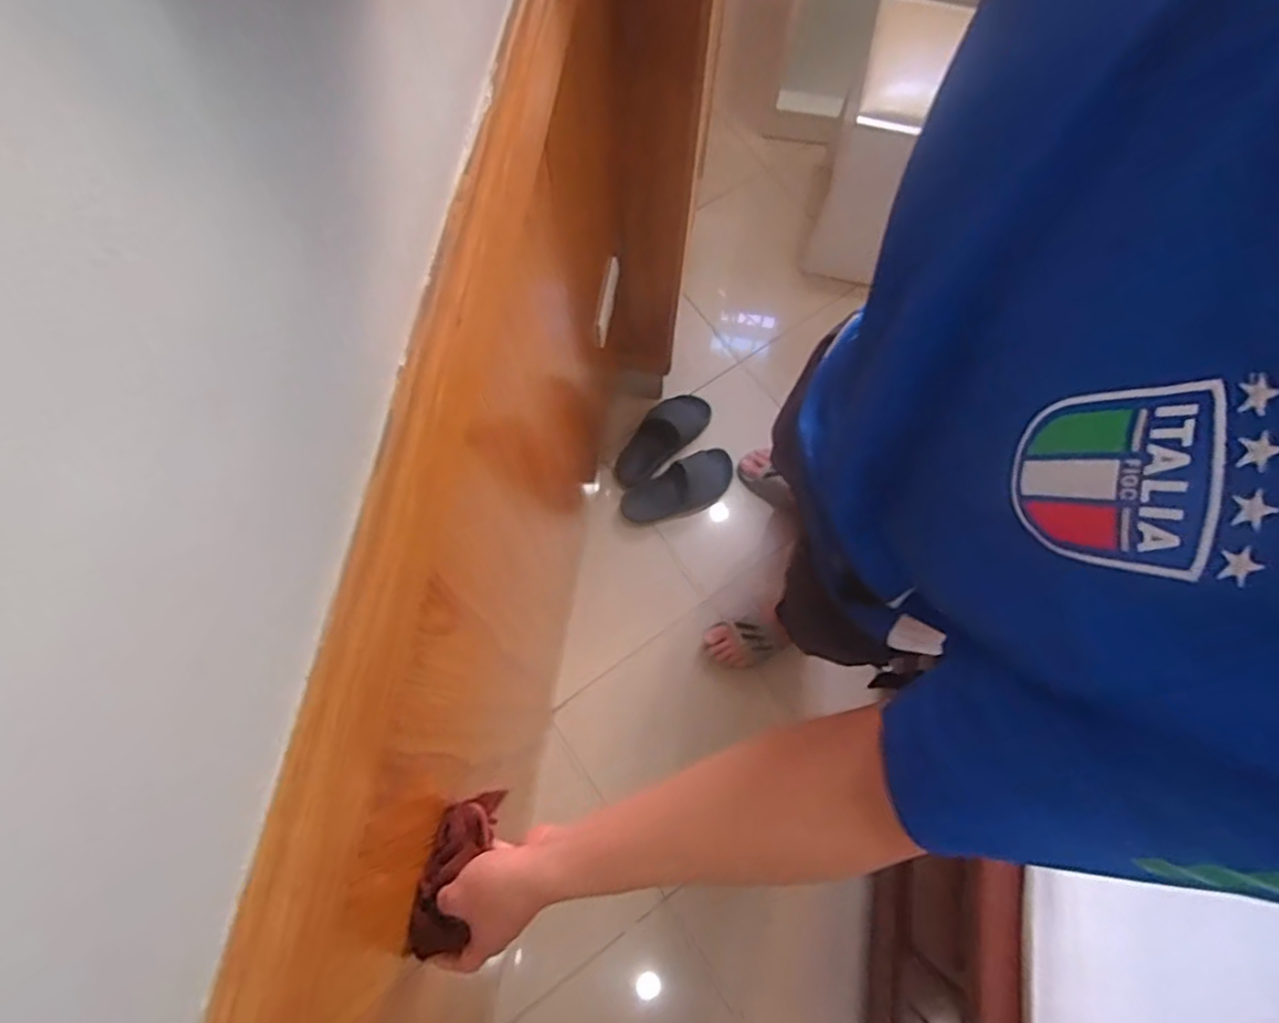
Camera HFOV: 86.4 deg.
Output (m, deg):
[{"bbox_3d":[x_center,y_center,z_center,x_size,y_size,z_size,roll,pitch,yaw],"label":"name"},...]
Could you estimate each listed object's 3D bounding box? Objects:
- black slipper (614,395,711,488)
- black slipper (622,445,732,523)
[{"bbox_3d":[0.042,-0.164,1.455,0.247,0.052,0.104,-42,78,-12],"label":"black slipper"},{"bbox_3d":[0.085,-0.047,1.465,0.257,0.065,0.107,-25,75,-8],"label":"black slipper"}]

